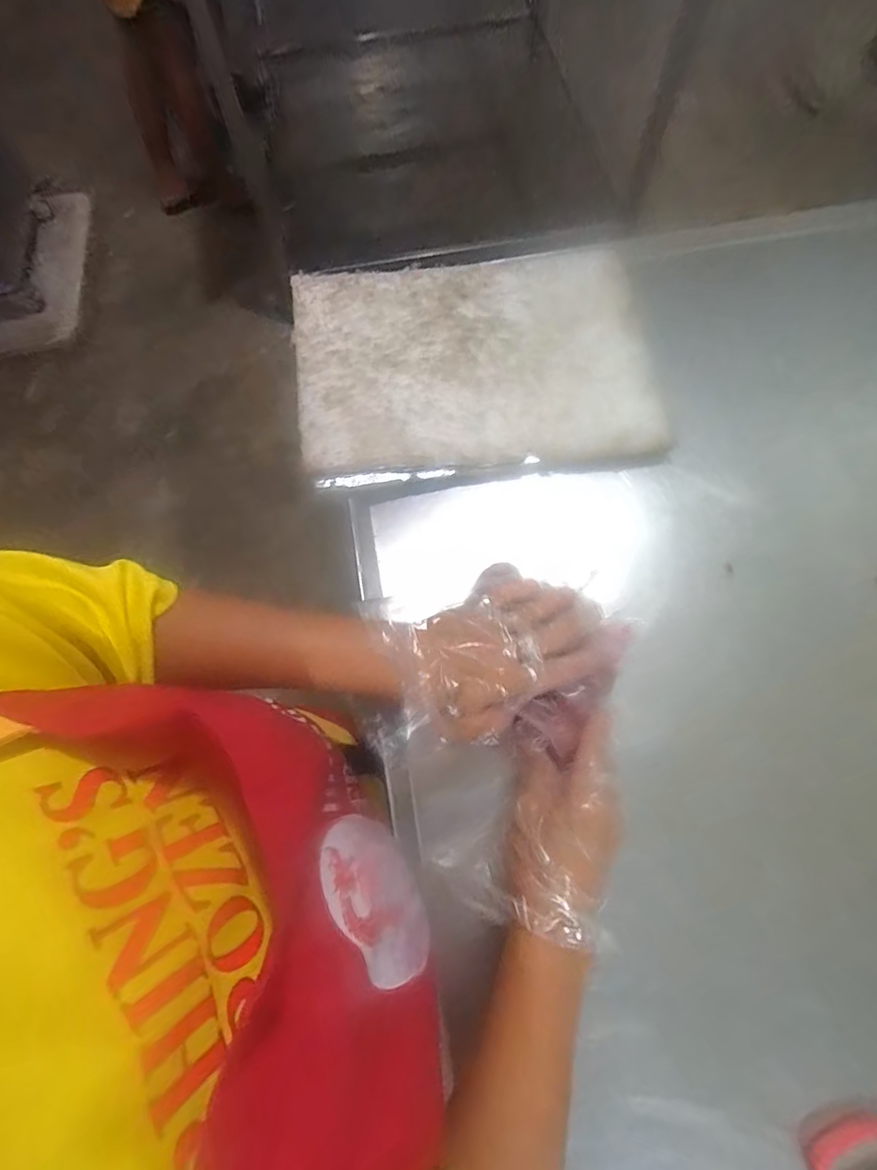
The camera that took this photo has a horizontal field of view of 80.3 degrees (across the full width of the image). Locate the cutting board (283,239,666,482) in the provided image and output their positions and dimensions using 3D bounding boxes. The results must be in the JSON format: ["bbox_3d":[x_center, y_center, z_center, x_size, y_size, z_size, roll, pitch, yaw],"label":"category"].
[{"bbox_3d":[0.034,-0.222,0.503,0.330,0.027,0.252,-7,70,-1],"label":"cutting board"}]

